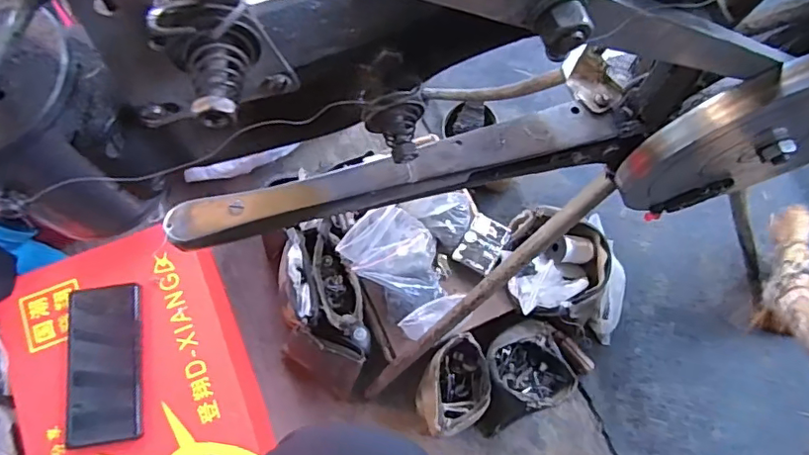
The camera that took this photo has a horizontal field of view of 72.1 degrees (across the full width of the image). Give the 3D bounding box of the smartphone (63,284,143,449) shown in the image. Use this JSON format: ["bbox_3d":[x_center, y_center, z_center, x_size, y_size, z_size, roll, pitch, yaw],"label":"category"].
[{"bbox_3d":[-0.314,0.142,0.584,0.074,0.008,0.161,-8,73,-3],"label":"smartphone"}]

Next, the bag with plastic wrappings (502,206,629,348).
[{"bbox_3d":[0.205,0.057,0.696,0.159,0.107,0.129,11,73,3],"label":"bag with plastic wrappings"}]

